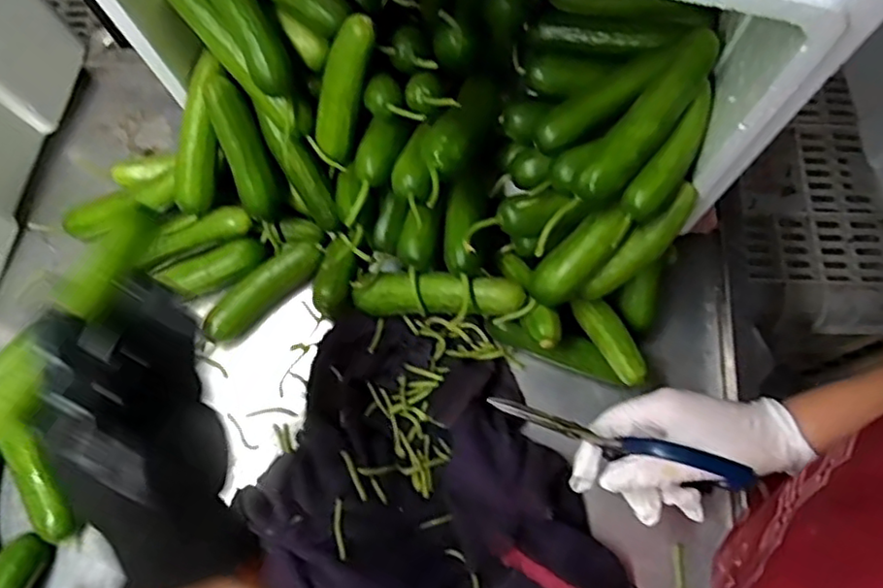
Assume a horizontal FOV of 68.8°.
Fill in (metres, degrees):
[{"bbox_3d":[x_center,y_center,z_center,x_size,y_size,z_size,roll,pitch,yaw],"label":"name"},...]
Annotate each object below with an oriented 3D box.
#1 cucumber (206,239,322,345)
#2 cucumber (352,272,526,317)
[{"bbox_3d":[-0.149,-0.002,0.543,0.111,0.032,0.029,-42,75,-11],"label":"cucumber"},{"bbox_3d":[-0.007,-0.002,0.503,0.138,0.027,0.030,1,72,20],"label":"cucumber"}]

